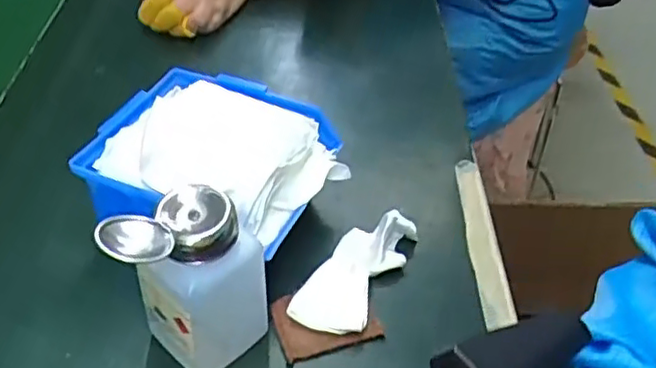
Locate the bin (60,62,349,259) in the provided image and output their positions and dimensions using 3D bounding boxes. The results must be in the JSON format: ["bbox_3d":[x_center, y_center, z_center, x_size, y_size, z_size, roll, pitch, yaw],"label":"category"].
[{"bbox_3d":[-0.072,-0.007,0.430,0.150,0.064,0.126,16,45,17],"label":"bin"}]

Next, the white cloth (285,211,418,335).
[{"bbox_3d":[0.018,0.054,0.406,0.042,0.018,0.099,20,46,21],"label":"white cloth"}]

